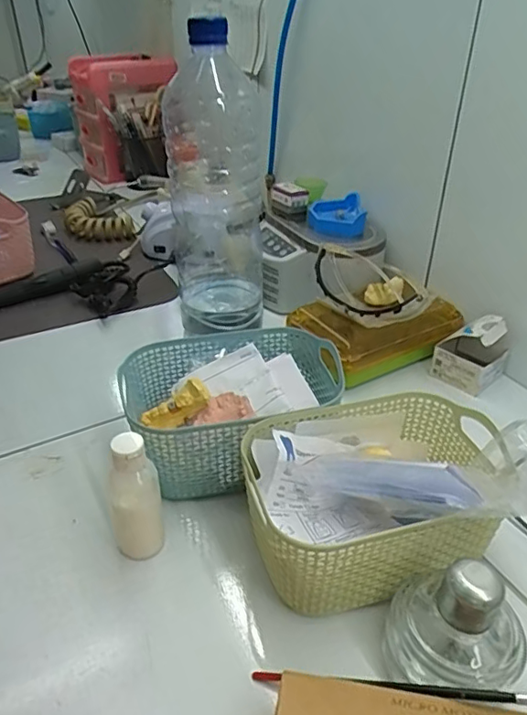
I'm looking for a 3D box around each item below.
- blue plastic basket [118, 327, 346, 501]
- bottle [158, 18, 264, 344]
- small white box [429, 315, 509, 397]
[{"bbox_3d":[-0.022,0.039,0.458,0.173,0.072,0.125,-9,35,-11],"label":"blue plastic basket"},{"bbox_3d":[-0.047,-0.160,0.507,0.096,0.240,0.075,1,34,0],"label":"bottle"},{"bbox_3d":[0.212,-0.009,0.556,0.061,0.064,0.060,-29,44,-36],"label":"small white box"}]

